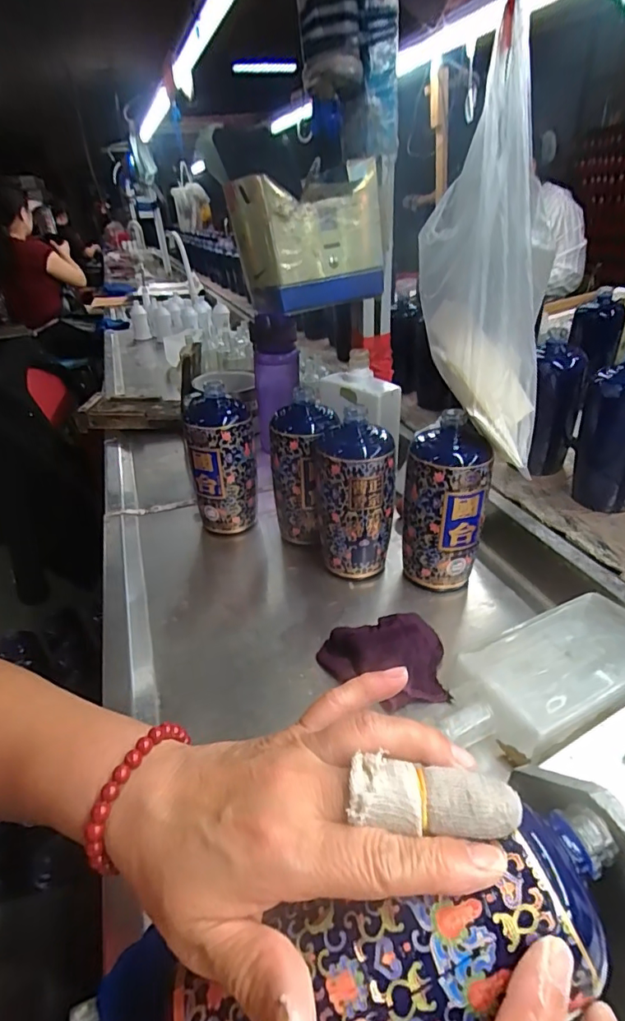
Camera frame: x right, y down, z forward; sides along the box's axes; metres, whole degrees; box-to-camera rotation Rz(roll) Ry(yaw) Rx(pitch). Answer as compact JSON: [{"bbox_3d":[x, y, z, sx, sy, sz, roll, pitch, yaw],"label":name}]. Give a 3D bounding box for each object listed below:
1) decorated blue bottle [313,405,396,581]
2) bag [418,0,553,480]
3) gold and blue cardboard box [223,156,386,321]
[{"bbox_3d":[0.044,-0.011,0.545,0.083,0.174,0.070,-1,32,5],"label":"decorated blue bottle"},{"bbox_3d":[0.148,-0.208,0.434,0.110,0.288,0.108,5,33,14],"label":"bag"},{"bbox_3d":[-0.005,-0.311,0.579,0.154,0.128,0.104,-12,33,-13],"label":"gold and blue cardboard box"}]

